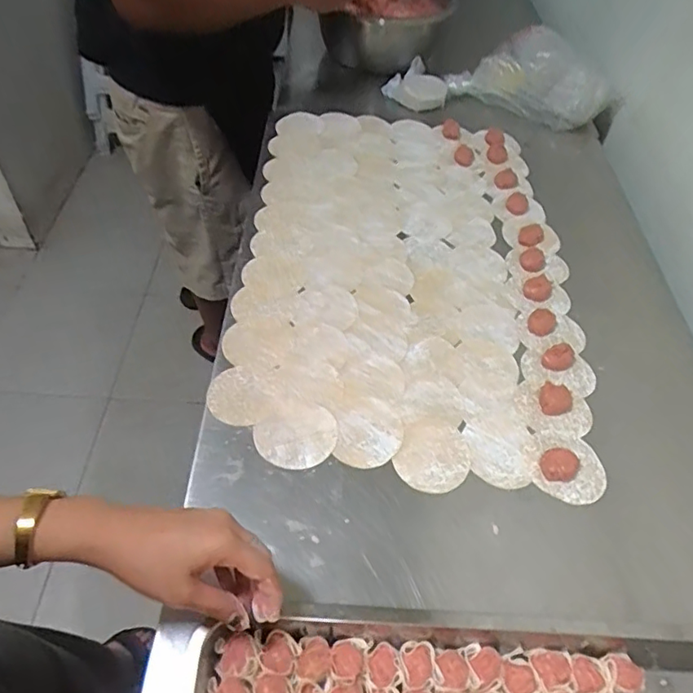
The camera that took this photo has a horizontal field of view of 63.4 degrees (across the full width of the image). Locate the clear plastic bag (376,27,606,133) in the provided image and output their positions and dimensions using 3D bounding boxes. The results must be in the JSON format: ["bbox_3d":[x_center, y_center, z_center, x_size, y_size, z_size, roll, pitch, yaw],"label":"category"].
[{"bbox_3d":[0.261,-0.506,1.032,0.382,0.079,0.222,-1,53,-6],"label":"clear plastic bag"}]

